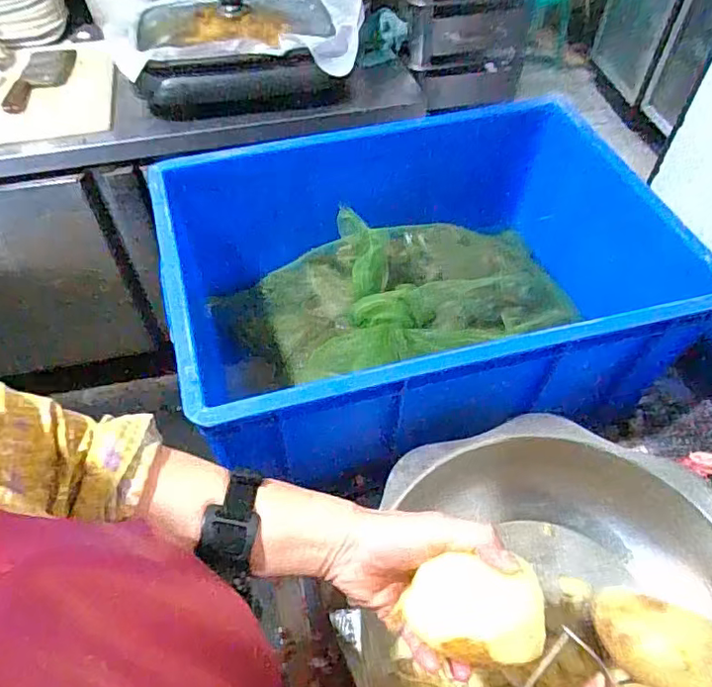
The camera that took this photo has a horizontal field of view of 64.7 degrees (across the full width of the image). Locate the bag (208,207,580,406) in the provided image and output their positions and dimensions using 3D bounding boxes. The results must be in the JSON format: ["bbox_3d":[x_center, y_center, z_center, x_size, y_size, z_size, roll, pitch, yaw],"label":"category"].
[{"bbox_3d":[0.036,-0.084,0.717,0.417,0.113,0.221,-4,52,-2],"label":"bag"}]

